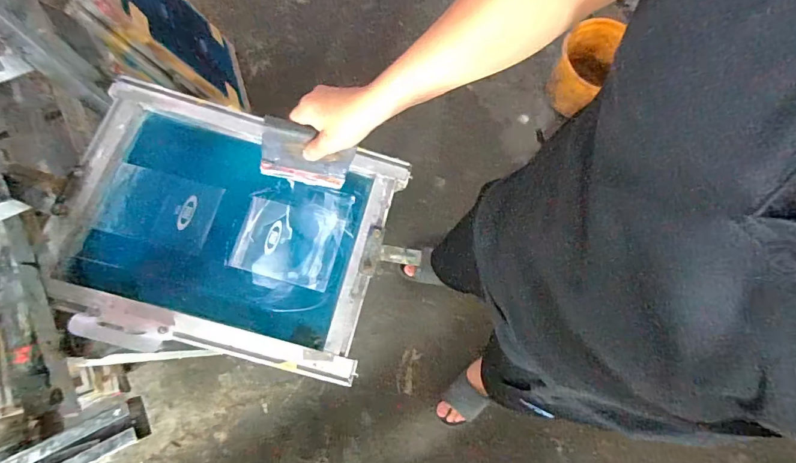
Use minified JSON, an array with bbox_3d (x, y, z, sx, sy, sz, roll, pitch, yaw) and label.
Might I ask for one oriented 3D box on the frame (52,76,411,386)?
[{"bbox_3d":[-0.258,-0.008,0.694,0.489,0.064,0.391,17,71,-3],"label":"frame"}]

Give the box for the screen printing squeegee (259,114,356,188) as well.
[{"bbox_3d":[-0.128,-0.105,0.608,0.121,0.129,0.023,11,63,-16],"label":"screen printing squeegee"}]

